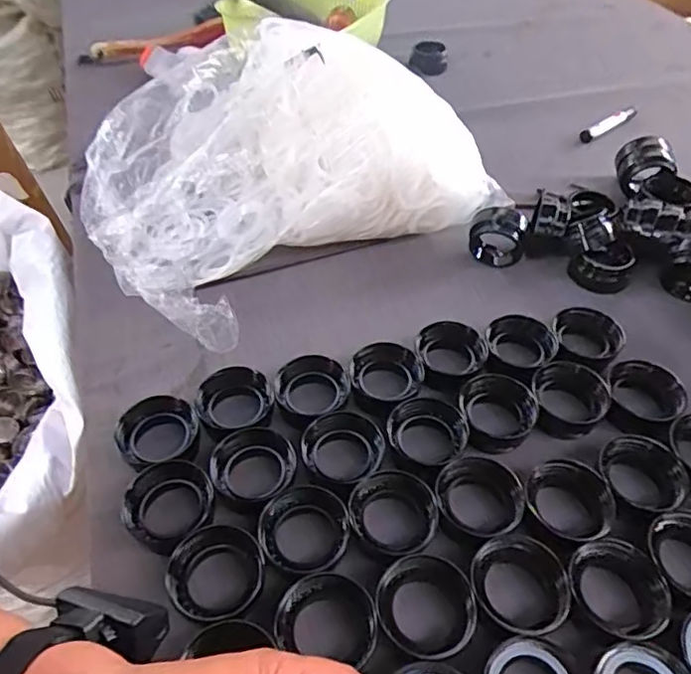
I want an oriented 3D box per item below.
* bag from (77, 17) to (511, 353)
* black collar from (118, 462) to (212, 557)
[{"bbox_3d":[-0.092,-0.205,0.657,0.375,0.178,0.300,-25,53,-22],"label":"bag"},{"bbox_3d":[-0.138,0.133,0.461,0.069,0.022,0.066,-10,49,-10],"label":"black collar"}]

